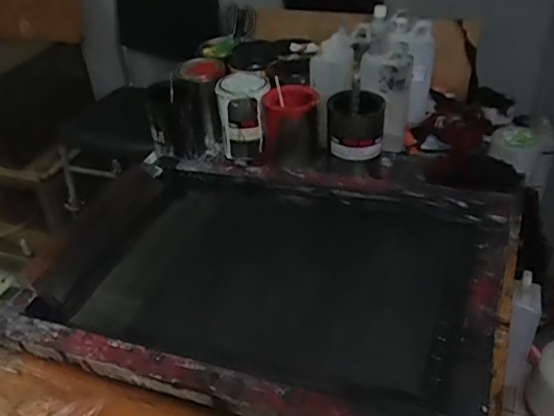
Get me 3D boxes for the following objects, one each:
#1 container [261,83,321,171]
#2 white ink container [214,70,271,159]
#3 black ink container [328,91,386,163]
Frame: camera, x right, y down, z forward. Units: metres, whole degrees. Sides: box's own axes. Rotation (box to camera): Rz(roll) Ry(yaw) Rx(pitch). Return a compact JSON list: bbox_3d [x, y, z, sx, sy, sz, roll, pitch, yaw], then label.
[{"bbox_3d":[0.025,-0.158,1.127,0.113,0.149,0.091,0,36,4],"label":"container"},{"bbox_3d":[-0.066,-0.188,1.157,0.106,0.154,0.091,-3,36,0],"label":"white ink container"},{"bbox_3d":[0.150,-0.157,1.059,0.103,0.110,0.087,3,37,8],"label":"black ink container"}]

